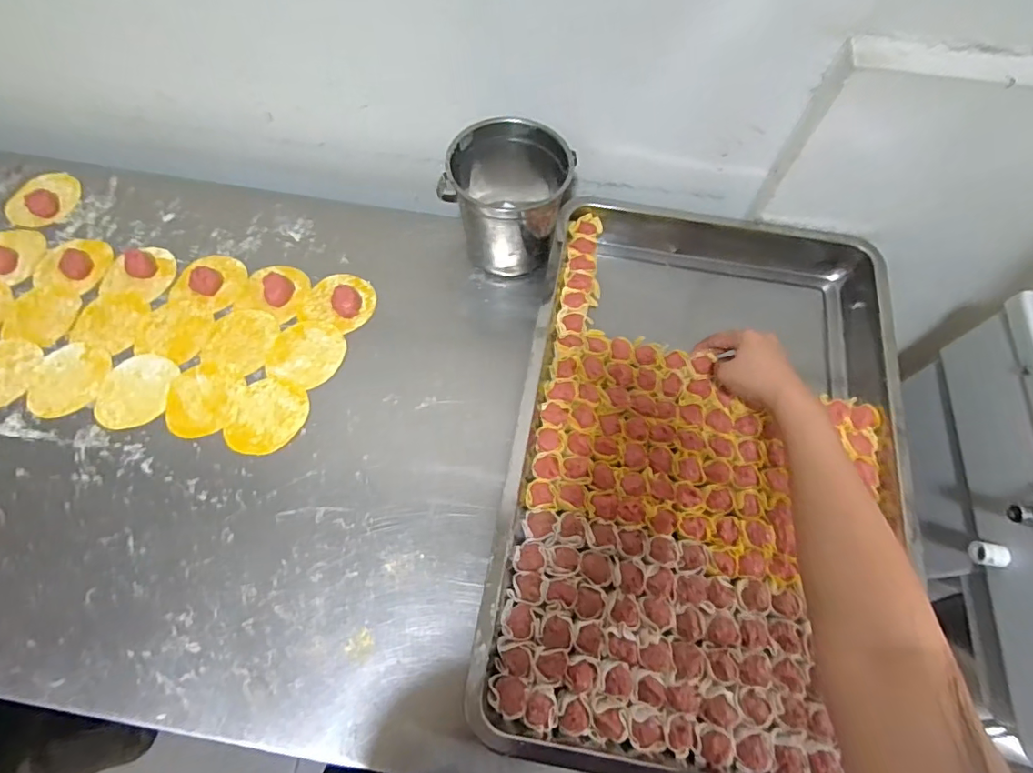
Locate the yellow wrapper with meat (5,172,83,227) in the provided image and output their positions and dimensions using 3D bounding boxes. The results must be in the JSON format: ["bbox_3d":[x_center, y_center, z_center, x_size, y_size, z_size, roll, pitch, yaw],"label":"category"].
[{"bbox_3d":[-0.622,-0.248,0.704,0.073,0.009,0.090,13,66,2],"label":"yellow wrapper with meat"}]

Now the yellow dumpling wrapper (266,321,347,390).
[{"bbox_3d":[-0.242,-0.038,0.621,0.086,0.004,0.081,1,66,-1],"label":"yellow dumpling wrapper"}]

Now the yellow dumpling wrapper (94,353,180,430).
[{"bbox_3d":[-0.426,0.004,0.598,0.077,0.004,0.089,12,66,2],"label":"yellow dumpling wrapper"}]

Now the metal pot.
[{"bbox_3d":[-0.008,-0.220,0.635,0.137,0.145,0.111,8,66,0],"label":"metal pot"}]

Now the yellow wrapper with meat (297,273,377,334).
[{"bbox_3d":[-0.213,-0.108,0.646,0.078,0.021,0.077,19,66,5],"label":"yellow wrapper with meat"}]

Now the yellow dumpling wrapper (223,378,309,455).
[{"bbox_3d":[-0.274,0.032,0.588,0.079,0.004,0.087,11,66,2],"label":"yellow dumpling wrapper"}]

